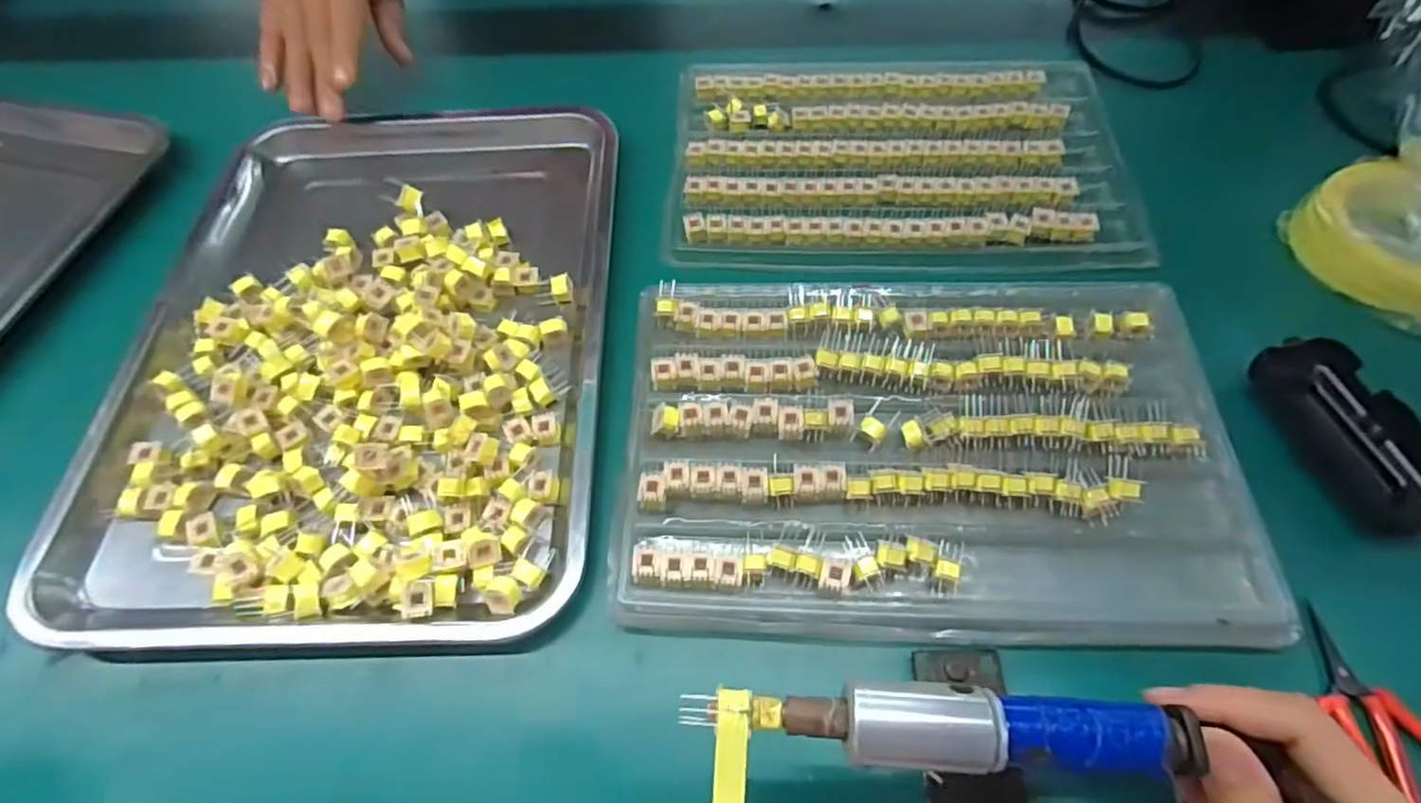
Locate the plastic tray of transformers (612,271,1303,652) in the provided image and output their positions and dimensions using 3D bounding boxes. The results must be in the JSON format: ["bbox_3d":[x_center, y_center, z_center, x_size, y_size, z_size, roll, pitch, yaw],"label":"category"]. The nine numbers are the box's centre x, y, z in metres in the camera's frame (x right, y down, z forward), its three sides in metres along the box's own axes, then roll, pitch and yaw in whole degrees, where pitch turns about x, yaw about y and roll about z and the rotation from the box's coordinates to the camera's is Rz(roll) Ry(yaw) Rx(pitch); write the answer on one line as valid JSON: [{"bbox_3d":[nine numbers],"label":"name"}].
[{"bbox_3d":[0.115,0.020,0.368,0.316,0.036,0.214,2,63,1],"label":"plastic tray of transformers"}]

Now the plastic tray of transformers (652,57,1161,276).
[{"bbox_3d":[0.136,-0.187,0.487,0.321,0.024,0.210,1,61,3],"label":"plastic tray of transformers"}]

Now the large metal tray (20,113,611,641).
[{"bbox_3d":[-0.210,-0.051,0.414,0.286,0.028,0.385,-1,61,1],"label":"large metal tray"}]

